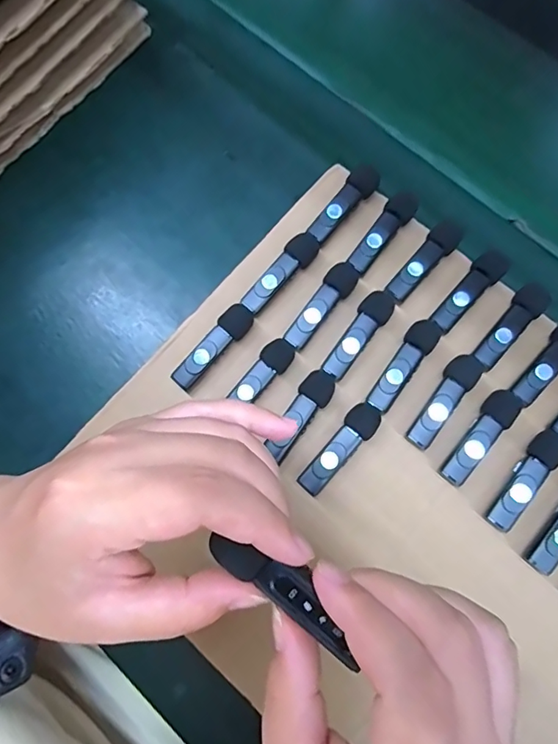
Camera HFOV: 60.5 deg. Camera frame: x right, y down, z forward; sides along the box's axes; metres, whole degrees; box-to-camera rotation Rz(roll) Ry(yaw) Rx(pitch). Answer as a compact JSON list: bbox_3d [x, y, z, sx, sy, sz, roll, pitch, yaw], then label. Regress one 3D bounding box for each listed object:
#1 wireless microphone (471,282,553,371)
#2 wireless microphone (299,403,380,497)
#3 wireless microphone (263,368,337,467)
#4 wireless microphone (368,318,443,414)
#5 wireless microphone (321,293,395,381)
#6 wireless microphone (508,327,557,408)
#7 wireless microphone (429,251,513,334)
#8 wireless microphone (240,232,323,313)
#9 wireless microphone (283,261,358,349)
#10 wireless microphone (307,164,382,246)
[{"bbox_3d":[0.146,-0.031,0.299,0.019,0.010,0.063,43,81,11],"label":"wireless microphone"},{"bbox_3d":[0.037,0.046,0.292,0.019,0.017,0.064,43,81,11],"label":"wireless microphone"},{"bbox_3d":[0.012,0.026,0.296,0.020,0.012,0.060,38,80,10],"label":"wireless microphone"},{"bbox_3d":[0.078,-0.005,0.298,0.019,0.011,0.066,38,80,10],"label":"wireless microphone"},{"bbox_3d":[0.051,-0.022,0.306,0.019,0.015,0.063,34,80,9],"label":"wireless microphone"},{"bbox_3d":[0.168,-0.008,0.293,0.063,0.010,0.019,-44,79,-8],"label":"wireless microphone"},{"bbox_3d":[0.122,-0.052,0.307,0.059,0.013,0.019,-44,79,-8],"label":"wireless microphone"},{"bbox_3d":[0.001,-0.065,0.319,0.017,0.016,0.066,41,81,11],"label":"wireless microphone"},{"bbox_3d":[0.027,-0.042,0.312,0.018,0.016,0.064,39,80,10],"label":"wireless microphone"},{"bbox_3d":[0.046,-0.114,0.326,0.018,0.016,0.063,39,80,10],"label":"wireless microphone"}]

